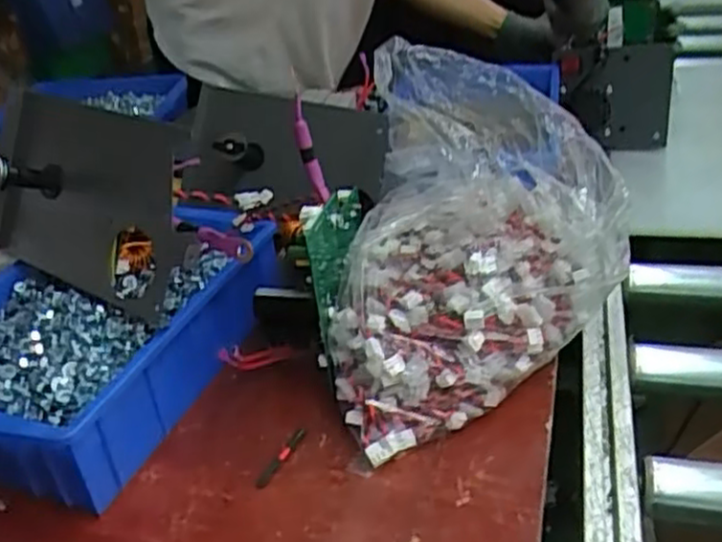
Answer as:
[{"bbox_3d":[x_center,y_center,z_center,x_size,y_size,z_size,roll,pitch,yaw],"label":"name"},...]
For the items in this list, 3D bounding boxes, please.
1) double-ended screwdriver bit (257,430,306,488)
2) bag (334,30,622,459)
[{"bbox_3d":[-0.057,0.136,0.552,0.008,0.004,0.059,12,36,29],"label":"double-ended screwdriver bit"},{"bbox_3d":[0.053,-0.035,0.610,0.245,0.227,0.214,-22,35,-22],"label":"bag"}]

